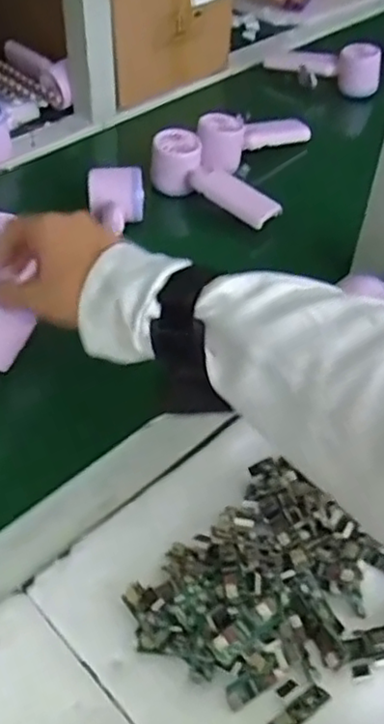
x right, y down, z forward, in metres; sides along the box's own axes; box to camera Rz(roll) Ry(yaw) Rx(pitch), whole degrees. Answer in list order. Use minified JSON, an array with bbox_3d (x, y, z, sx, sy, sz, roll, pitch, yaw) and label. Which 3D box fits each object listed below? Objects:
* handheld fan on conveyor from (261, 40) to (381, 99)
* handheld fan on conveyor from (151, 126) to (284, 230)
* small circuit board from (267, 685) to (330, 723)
[{"bbox_3d":[0.188,-0.417,0.941,0.163,0.070,0.049,25,51,20],"label":"handheld fan on conveyor"},{"bbox_3d":[0.023,-0.198,0.728,0.159,0.053,0.048,35,54,26],"label":"handheld fan on conveyor"},{"bbox_3d":[0.062,0.198,0.380,0.039,0.006,0.012,-27,54,-25],"label":"small circuit board"}]

